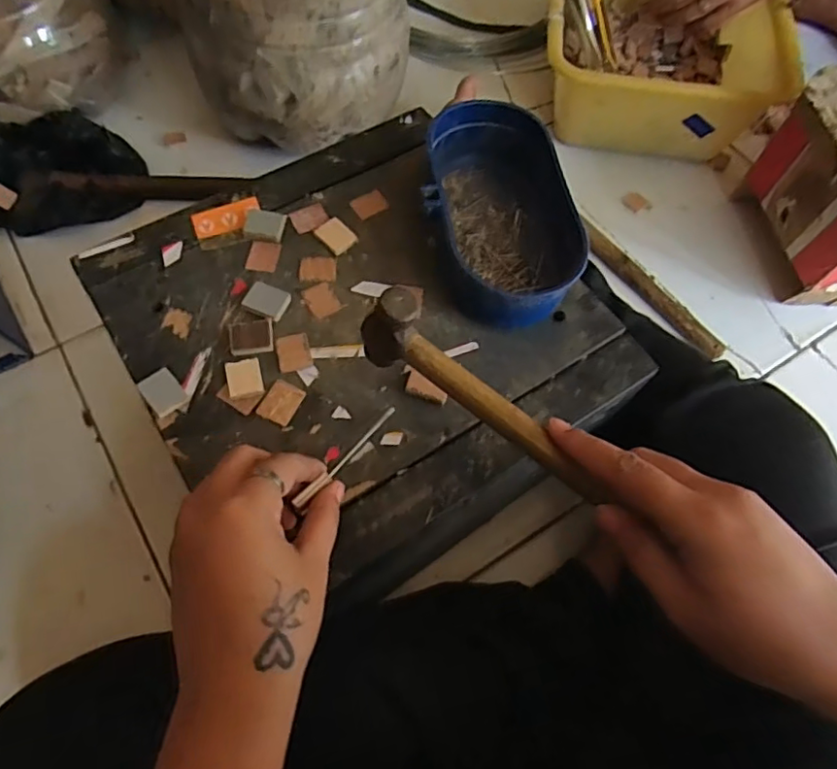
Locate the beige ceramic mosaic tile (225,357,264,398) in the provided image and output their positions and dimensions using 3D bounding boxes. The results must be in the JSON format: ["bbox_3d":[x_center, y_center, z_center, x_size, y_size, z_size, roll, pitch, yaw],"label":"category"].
[{"bbox_3d":[-0.103,-0.004,0.350,0.019,0.007,0.023,-13,67,-9],"label":"beige ceramic mosaic tile"}]

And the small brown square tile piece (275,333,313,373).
[{"bbox_3d":[-0.076,-0.020,0.360,0.020,0.004,0.025,-12,67,-8],"label":"small brown square tile piece"}]

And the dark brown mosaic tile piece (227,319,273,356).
[{"bbox_3d":[-0.103,-0.028,0.363,0.026,0.006,0.024,-9,66,-7],"label":"dark brown mosaic tile piece"}]

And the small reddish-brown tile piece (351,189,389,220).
[{"bbox_3d":[-0.034,-0.127,0.416,0.025,0.004,0.019,-37,72,-18],"label":"small reddish-brown tile piece"}]

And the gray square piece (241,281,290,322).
[{"bbox_3d":[-0.095,-0.053,0.374,0.025,0.008,0.022,25,66,8],"label":"gray square piece"}]

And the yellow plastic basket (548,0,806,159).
[{"bbox_3d":[0.283,-0.400,0.710,0.272,0.124,0.251,11,65,2],"label":"yellow plastic basket"}]

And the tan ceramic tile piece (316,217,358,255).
[{"bbox_3d":[-0.056,-0.101,0.397,0.020,0.004,0.026,-39,73,-18],"label":"tan ceramic tile piece"}]

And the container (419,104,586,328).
[{"bbox_3d":[0.052,-0.111,0.389,0.087,0.049,0.160,-7,66,-6],"label":"container"}]

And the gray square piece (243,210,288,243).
[{"bbox_3d":[-0.104,-0.108,0.399,0.026,0.008,0.023,6,65,0],"label":"gray square piece"}]

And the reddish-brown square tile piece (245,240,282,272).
[{"bbox_3d":[-0.104,-0.086,0.392,0.020,0.004,0.022,8,65,1],"label":"reddish-brown square tile piece"}]

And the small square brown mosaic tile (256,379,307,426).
[{"bbox_3d":[-0.081,0.010,0.346,0.020,0.004,0.025,24,66,8],"label":"small square brown mosaic tile"}]

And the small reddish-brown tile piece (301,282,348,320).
[{"bbox_3d":[-0.062,-0.055,0.379,0.019,0.004,0.026,-34,72,-17],"label":"small reddish-brown tile piece"}]

